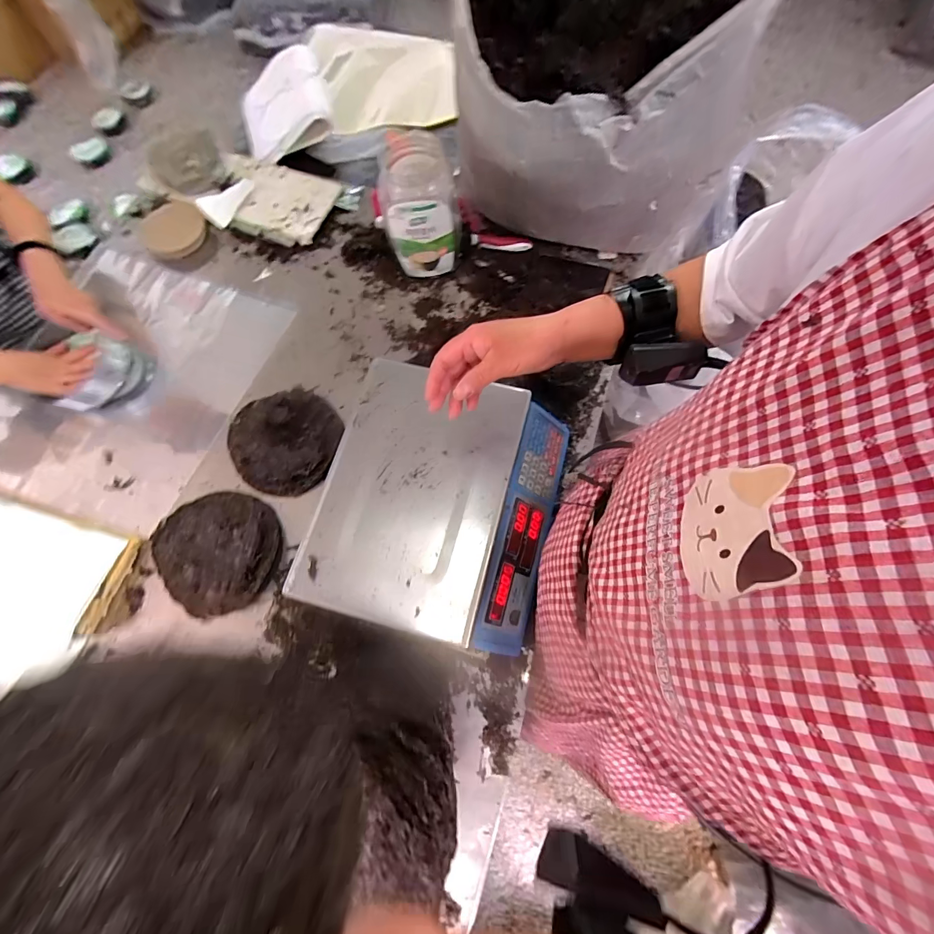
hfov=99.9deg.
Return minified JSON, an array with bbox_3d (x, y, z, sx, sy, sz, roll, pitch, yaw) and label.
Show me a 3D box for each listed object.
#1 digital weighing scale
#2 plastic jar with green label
[{"bbox_3d":[-0.031,0.045,0.529,0.294,0.090,0.325,13,73,6],"label":"digital weighing scale"},{"bbox_3d":[-0.086,-0.496,0.754,0.135,0.198,0.147,-1,72,2],"label":"plastic jar with green label"}]

